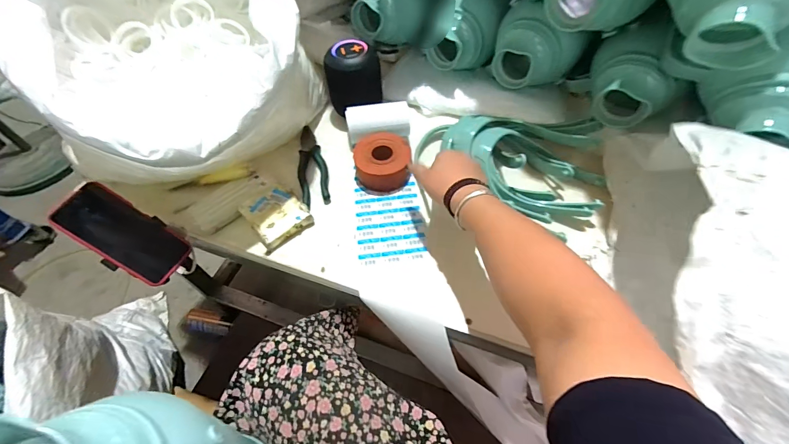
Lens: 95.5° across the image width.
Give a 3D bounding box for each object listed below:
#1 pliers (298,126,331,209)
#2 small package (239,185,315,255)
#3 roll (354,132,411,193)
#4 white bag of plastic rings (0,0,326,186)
[{"bbox_3d":[-0.153,-0.106,0.657,0.050,0.012,0.189,-14,56,-7],"label":"pliers"},{"bbox_3d":[-0.196,-0.012,0.587,0.086,0.034,0.098,-39,62,-22],"label":"small package"},{"bbox_3d":[-0.021,-0.106,0.630,0.093,0.047,0.101,-1,55,2],"label":"roll"},{"bbox_3d":[-0.311,-0.224,0.527,0.340,0.310,0.367,-3,55,1],"label":"white bag of plastic rings"}]

